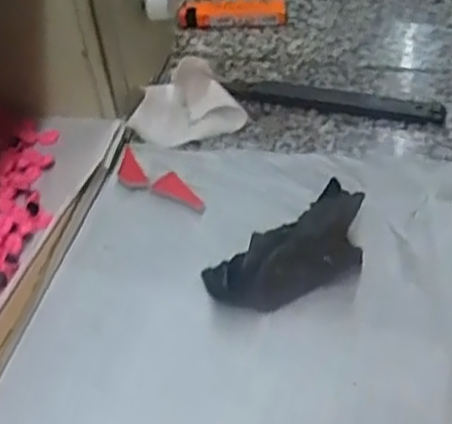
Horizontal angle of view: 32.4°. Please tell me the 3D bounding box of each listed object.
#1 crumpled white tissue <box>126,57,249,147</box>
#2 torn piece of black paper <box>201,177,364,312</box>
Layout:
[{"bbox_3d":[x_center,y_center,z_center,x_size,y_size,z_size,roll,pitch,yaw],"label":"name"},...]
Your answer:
[{"bbox_3d":[-0.025,-0.070,0.478,0.067,0.029,0.046,-8,45,-5],"label":"crumpled white tissue"},{"bbox_3d":[0.034,0.020,0.388,0.085,0.023,0.046,-22,48,-18],"label":"torn piece of black paper"}]

